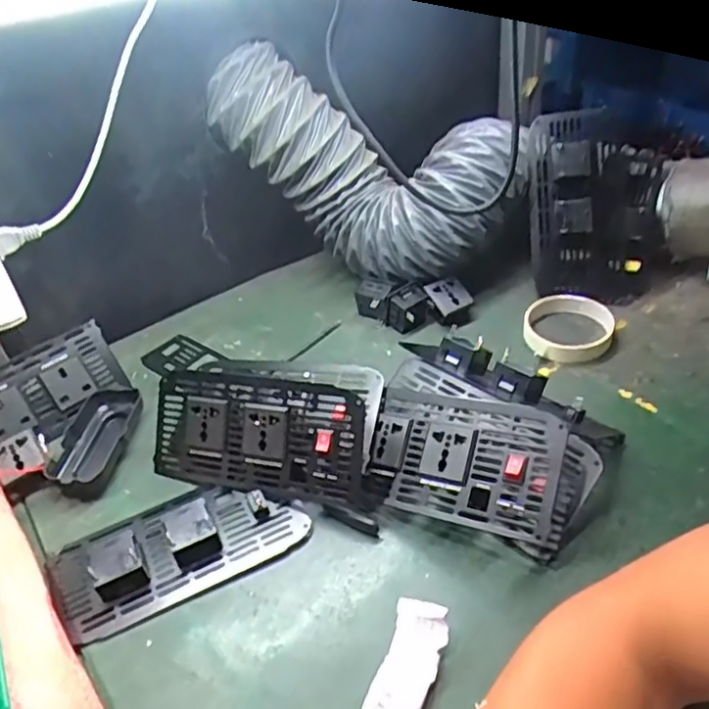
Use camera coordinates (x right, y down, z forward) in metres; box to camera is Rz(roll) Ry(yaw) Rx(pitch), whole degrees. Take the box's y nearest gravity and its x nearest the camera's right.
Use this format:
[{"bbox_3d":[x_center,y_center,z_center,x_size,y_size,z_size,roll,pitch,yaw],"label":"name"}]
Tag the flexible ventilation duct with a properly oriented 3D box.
[{"bbox_3d":[0.006,-0.196,0.702,0.319,0.167,0.117,24,44,2],"label":"flexible ventilation duct"}]

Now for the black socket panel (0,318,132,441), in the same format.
[{"bbox_3d":[-0.283,0.029,0.615,0.126,0.076,0.016,-29,1,-25],"label":"black socket panel"}]

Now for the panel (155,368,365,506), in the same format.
[{"bbox_3d":[-0.081,0.063,0.531,0.186,0.093,0.016,4,4,22],"label":"panel"}]

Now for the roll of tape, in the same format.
[{"bbox_3d":[0.211,-0.028,0.657,0.084,0.023,0.088,-4,40,3],"label":"roll of tape"}]

